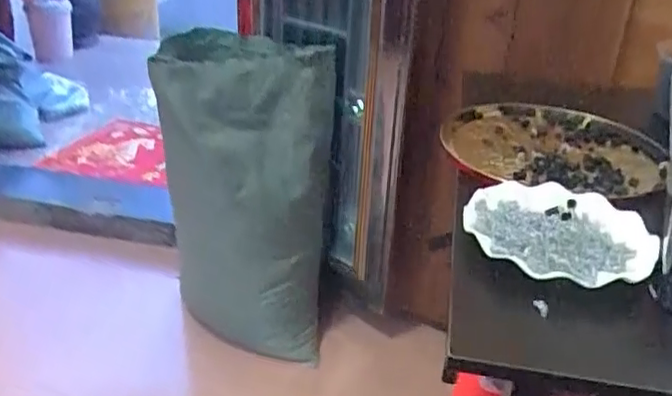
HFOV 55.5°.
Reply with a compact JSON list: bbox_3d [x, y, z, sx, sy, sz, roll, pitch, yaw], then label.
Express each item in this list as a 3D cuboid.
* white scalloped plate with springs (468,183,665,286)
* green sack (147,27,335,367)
[{"bbox_3d":[0.227,0.032,0.658,0.183,0.024,0.181,2,28,-1],"label":"white scalloped plate with springs"},{"bbox_3d":[-0.215,0.024,1.599,0.392,0.786,0.300,0,28,-6],"label":"green sack"}]

